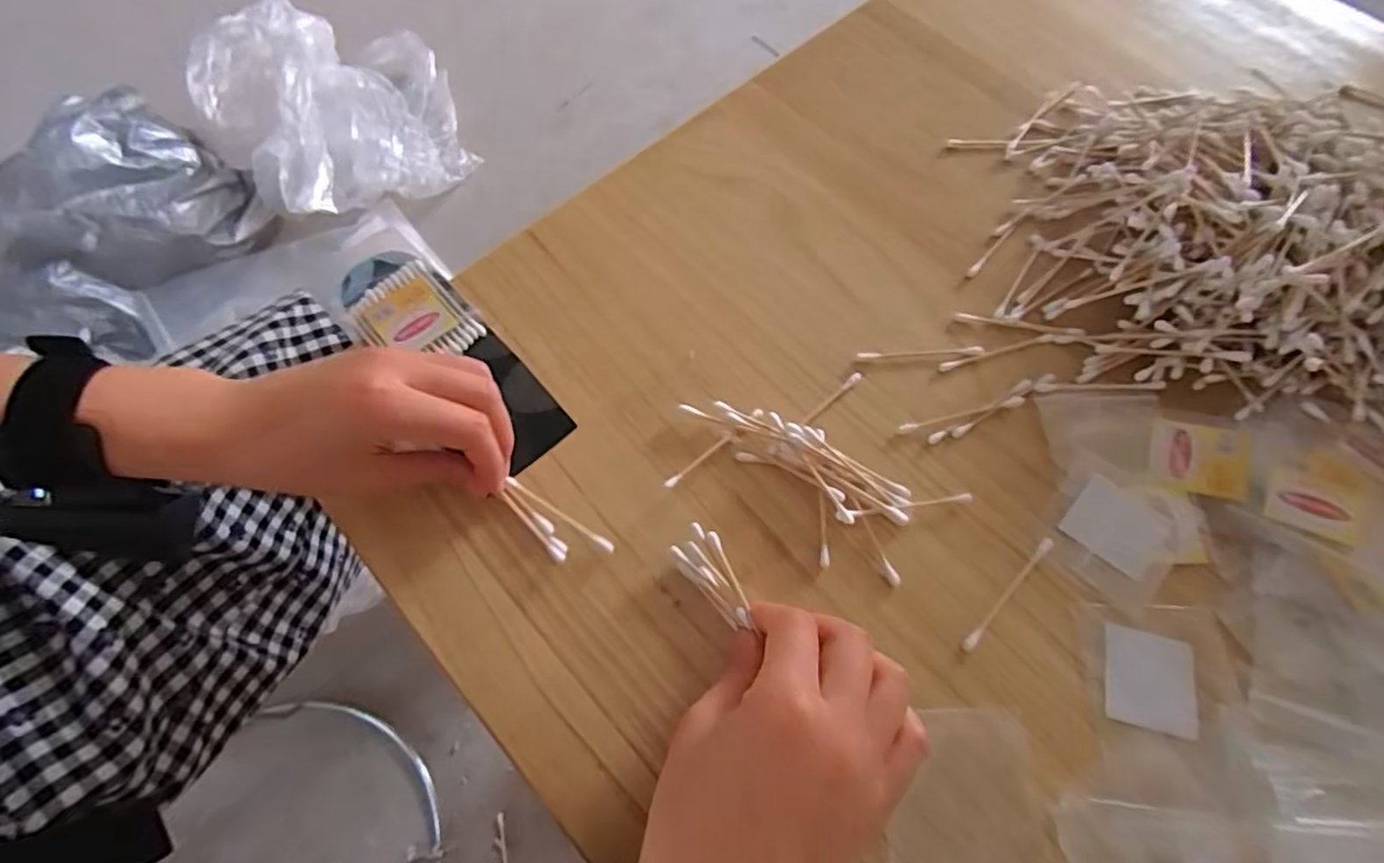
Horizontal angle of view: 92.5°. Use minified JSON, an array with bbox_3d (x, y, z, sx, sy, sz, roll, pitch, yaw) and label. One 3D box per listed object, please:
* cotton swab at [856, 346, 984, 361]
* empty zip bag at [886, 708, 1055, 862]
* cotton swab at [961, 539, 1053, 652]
[{"bbox_3d":[0.124,-0.042,0.360,0.068,0.004,0.005,-2,65,-2],"label":"cotton swab"},{"bbox_3d":[0.115,0.169,0.272,0.066,0.005,0.098,-1,64,0],"label":"empty zip bag"},{"bbox_3d":[0.150,0.076,0.312,0.006,0.004,0.070,42,71,16],"label":"cotton swab"}]

